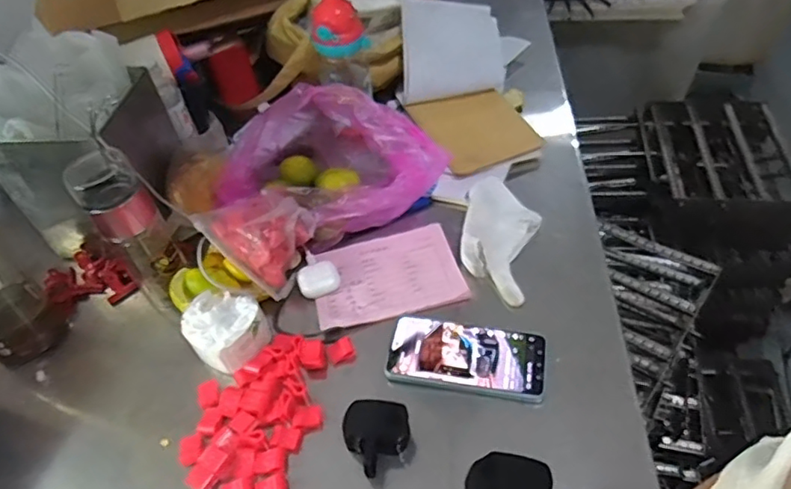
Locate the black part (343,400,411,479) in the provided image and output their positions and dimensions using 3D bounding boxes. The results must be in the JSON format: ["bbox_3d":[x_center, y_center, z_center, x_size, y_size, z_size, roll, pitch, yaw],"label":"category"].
[{"bbox_3d":[-0.017,0.176,0.551,0.063,0.034,0.055,-31,52,-21],"label":"black part"}]

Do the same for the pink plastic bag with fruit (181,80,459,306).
[{"bbox_3d":[-0.114,-0.095,0.742,0.291,0.117,0.233,-30,51,-20],"label":"pink plastic bag with fruit"}]

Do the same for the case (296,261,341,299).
[{"bbox_3d":[-0.091,0.043,0.694,0.048,0.018,0.042,-22,49,-14],"label":"case"}]

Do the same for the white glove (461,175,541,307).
[{"bbox_3d":[0.128,-0.013,0.708,0.087,0.026,0.186,5,48,10],"label":"white glove"}]

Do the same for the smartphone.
[{"bbox_3d":[0.074,0.121,0.604,0.159,0.016,0.083,5,48,10],"label":"smartphone"}]

